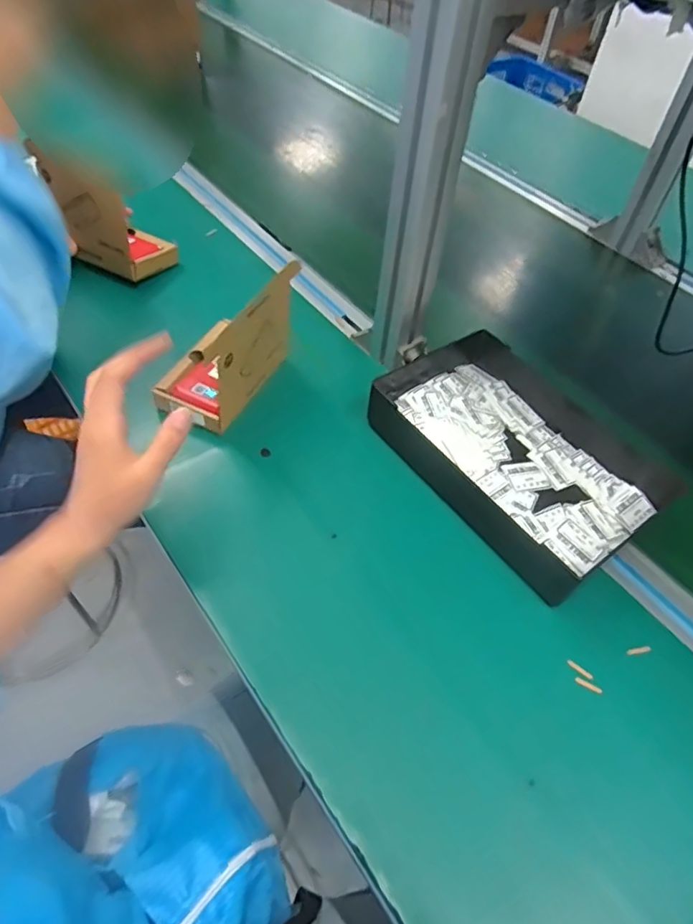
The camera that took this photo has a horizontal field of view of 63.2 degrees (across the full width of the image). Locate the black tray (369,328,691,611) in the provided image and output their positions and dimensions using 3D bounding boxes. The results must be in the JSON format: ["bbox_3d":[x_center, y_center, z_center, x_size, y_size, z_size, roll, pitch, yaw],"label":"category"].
[{"bbox_3d":[0.166,-0.016,0.547,0.199,0.048,0.266,-31,60,-25],"label":"black tray"}]

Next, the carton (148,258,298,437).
[{"bbox_3d":[-0.120,-0.124,0.559,0.082,0.119,0.141,27,55,16],"label":"carton"}]

